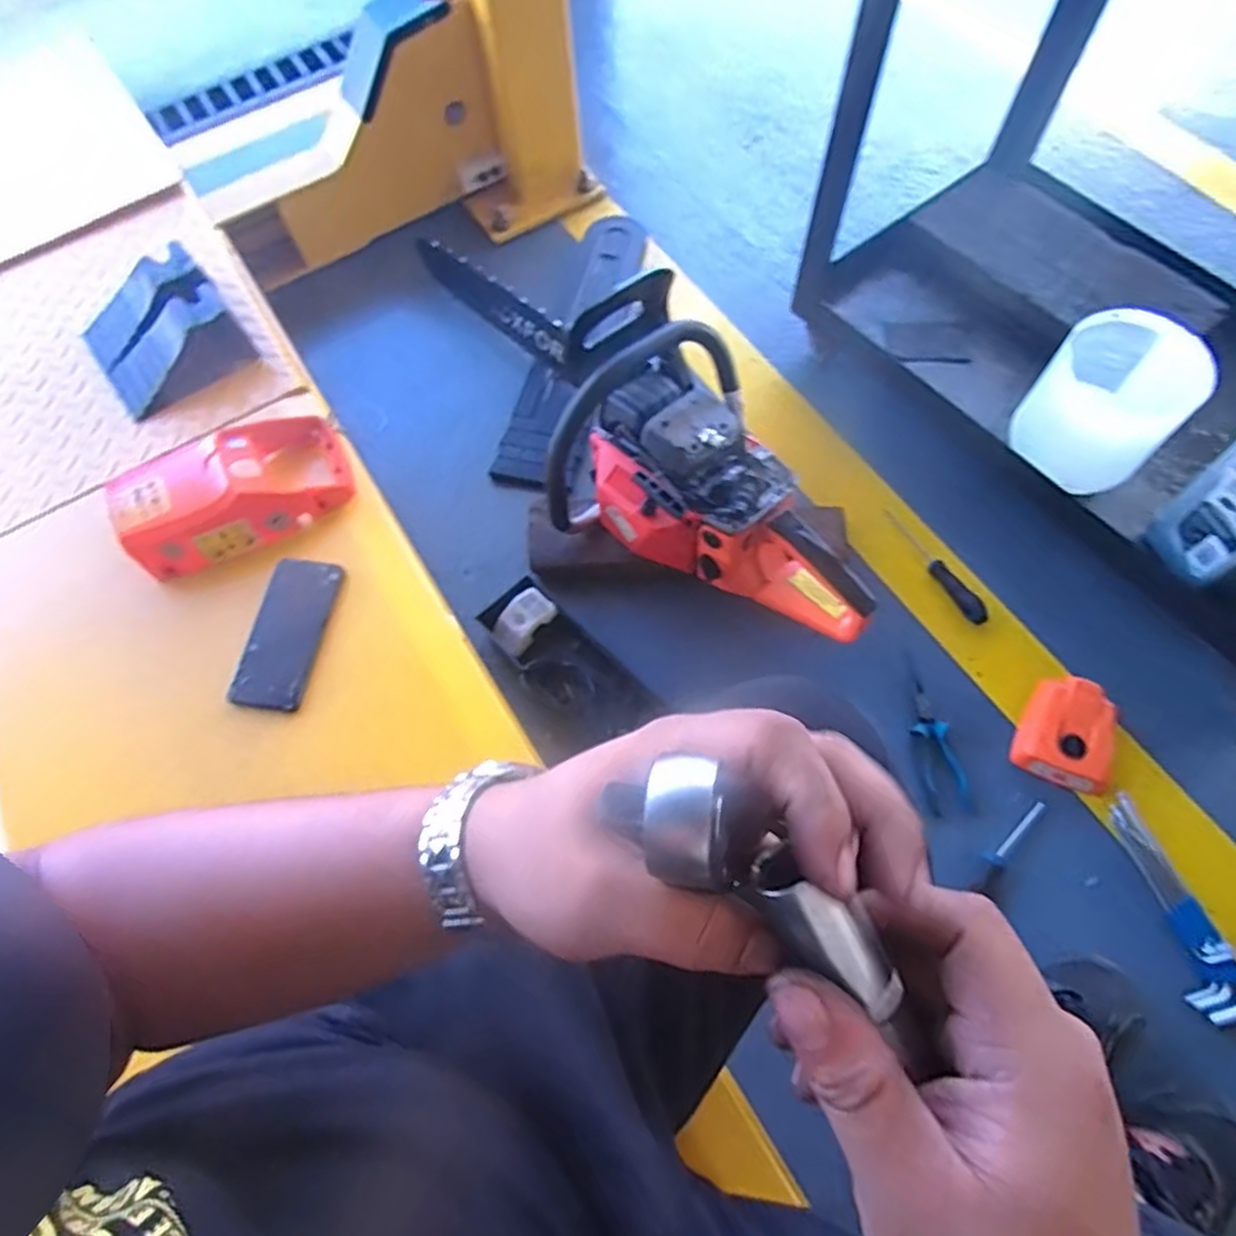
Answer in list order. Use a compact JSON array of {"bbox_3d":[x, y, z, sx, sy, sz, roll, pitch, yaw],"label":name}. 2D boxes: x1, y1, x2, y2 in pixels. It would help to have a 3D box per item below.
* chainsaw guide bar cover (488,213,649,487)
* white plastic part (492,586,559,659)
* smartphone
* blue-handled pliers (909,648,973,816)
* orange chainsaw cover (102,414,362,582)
[{"bbox_3d":[-0.063,-0.446,1.144,0.106,0.044,0.570,14,67,9],"label":"chainsaw guide bar cover"},{"bbox_3d":[-0.123,0.003,0.950,0.059,0.019,0.083,44,90,11],"label":"white plastic part"},{"bbox_3d":[-0.347,0.015,0.766,0.075,0.011,0.164,11,68,0],"label":"smartphone"},{"bbox_3d":[0.371,0.137,0.868,0.047,0.012,0.185,-14,64,14],"label":"blue-handled pliers"},{"bbox_3d":[-0.429,-0.144,0.815,0.244,0.066,0.130,-25,67,-8],"label":"orange chainsaw cover"}]

